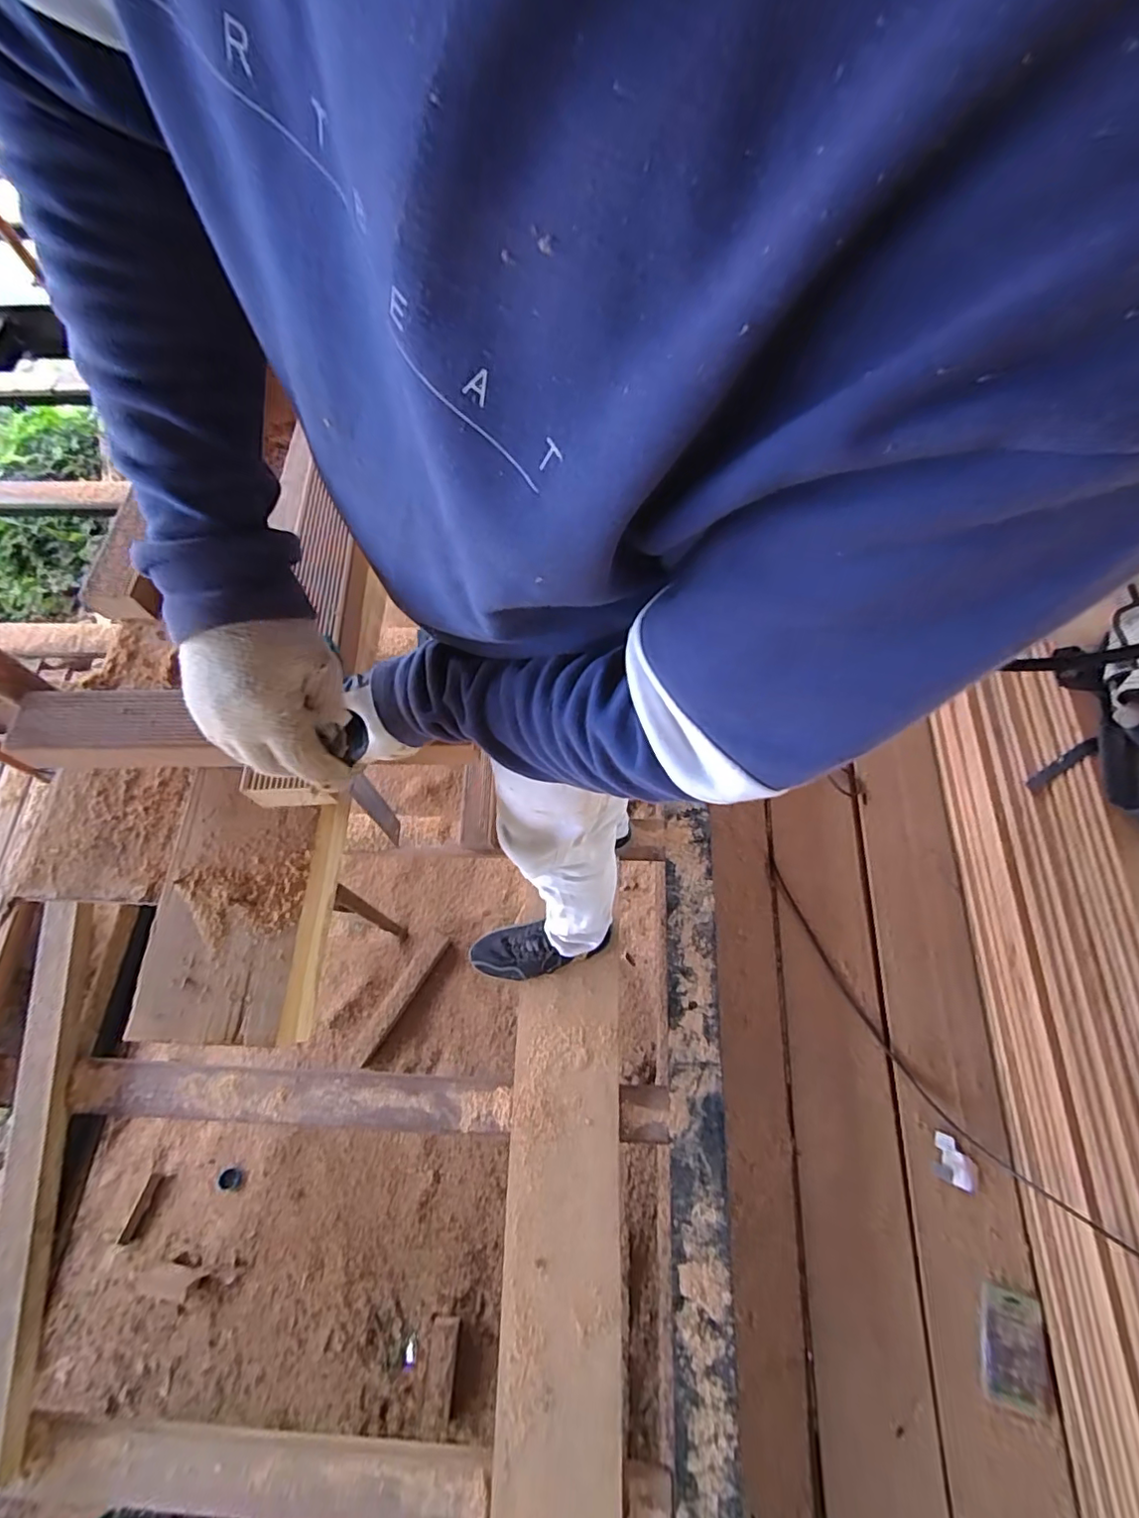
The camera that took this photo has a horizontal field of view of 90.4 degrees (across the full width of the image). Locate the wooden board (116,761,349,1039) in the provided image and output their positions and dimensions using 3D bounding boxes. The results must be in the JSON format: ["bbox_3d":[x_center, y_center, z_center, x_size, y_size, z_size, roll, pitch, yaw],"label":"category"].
[{"bbox_3d":[-0.322,0.142,0.570,0.152,0.058,0.256,1,67,2],"label":"wooden board"}]

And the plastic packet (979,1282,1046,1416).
[{"bbox_3d":[0.747,0.994,0.954,0.097,0.009,0.155,13,68,7],"label":"plastic packet"}]

